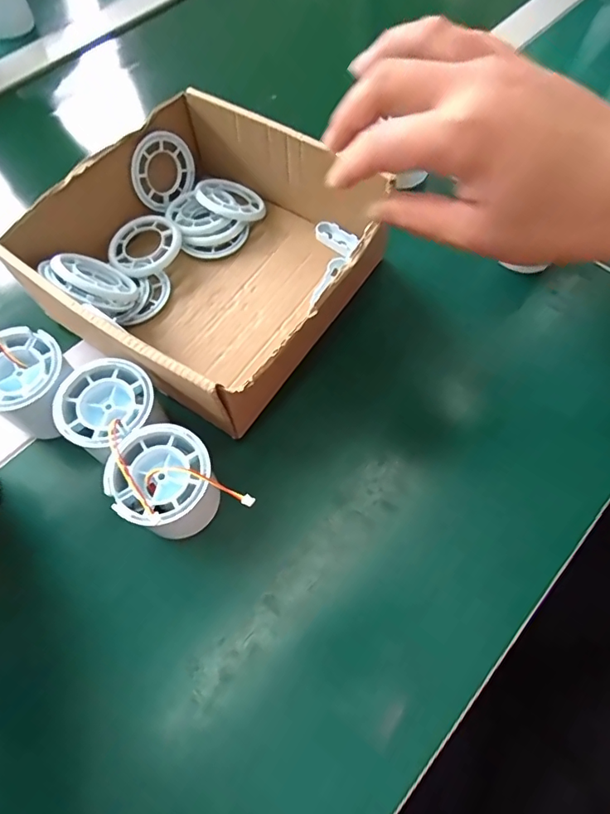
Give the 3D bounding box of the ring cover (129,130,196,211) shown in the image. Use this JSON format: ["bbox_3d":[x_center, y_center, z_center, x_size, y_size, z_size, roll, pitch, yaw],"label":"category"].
[{"bbox_3d":[-0.112,-0.188,0.390,0.009,0.051,0.058,30,71,32],"label":"ring cover"}]

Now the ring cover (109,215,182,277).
[{"bbox_3d":[-0.122,-0.123,0.379,0.054,0.011,0.048,-38,70,-16],"label":"ring cover"}]

